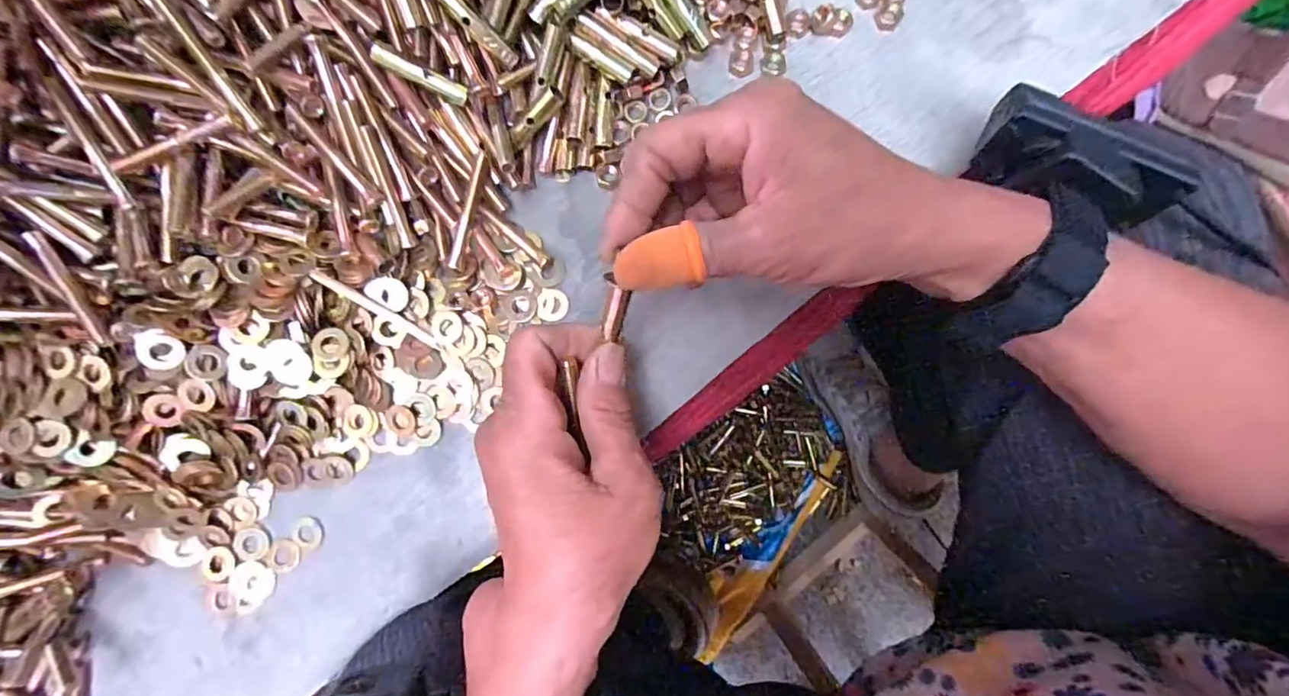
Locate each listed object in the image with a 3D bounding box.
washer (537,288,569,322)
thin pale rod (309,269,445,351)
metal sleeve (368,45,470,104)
[{"bbox_3d":[-0.046,-0.022,0.274,0.015,0.004,0.017,-1,88,0],"label":"washer"},{"bbox_3d":[-0.132,-0.018,0.268,0.071,0.004,0.006,30,88,1],"label":"thin pale rod"},{"bbox_3d":[-0.104,-0.126,0.253,0.042,0.004,0.009,19,92,-25],"label":"metal sleeve"}]

